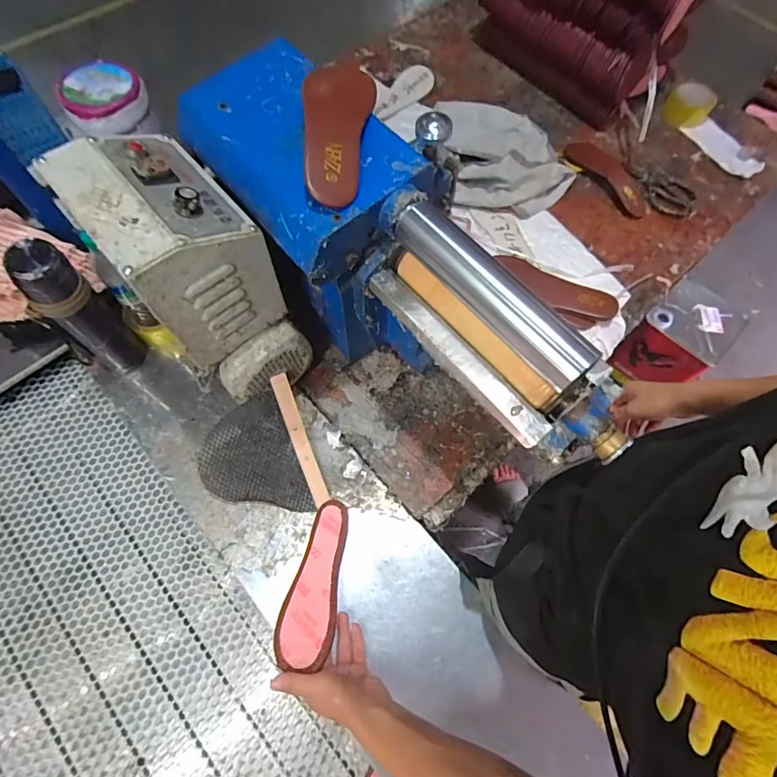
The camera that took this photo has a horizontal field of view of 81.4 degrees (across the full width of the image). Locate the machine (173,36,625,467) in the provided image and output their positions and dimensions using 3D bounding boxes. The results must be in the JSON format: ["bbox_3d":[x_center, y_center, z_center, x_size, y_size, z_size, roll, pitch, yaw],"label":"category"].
[{"bbox_3d":[0.009,-0.135,0.604,0.602,0.318,0.199,43,73,8],"label":"machine"}]

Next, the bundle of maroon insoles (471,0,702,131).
[{"bbox_3d":[0.403,-0.819,0.957,0.435,0.294,0.185,42,73,13],"label":"bundle of maroon insoles"}]

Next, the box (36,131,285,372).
[{"bbox_3d":[-0.247,-0.168,0.536,0.139,0.192,0.187,-39,74,-17],"label":"box"}]

